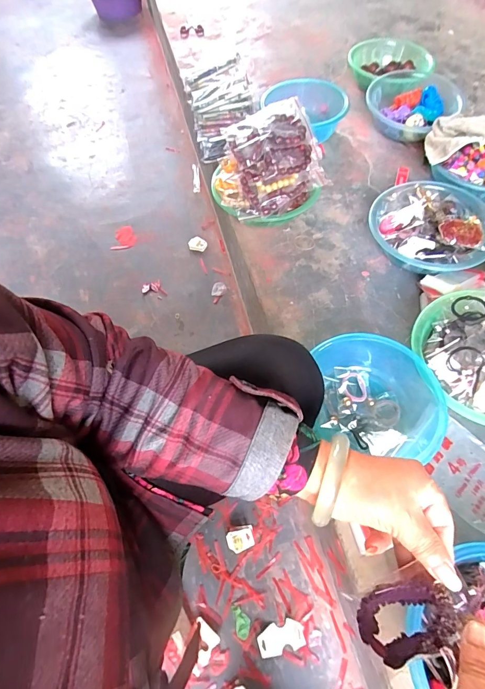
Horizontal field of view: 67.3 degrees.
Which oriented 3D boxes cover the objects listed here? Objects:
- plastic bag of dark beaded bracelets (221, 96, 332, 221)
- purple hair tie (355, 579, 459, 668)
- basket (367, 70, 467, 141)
[{"bbox_3d":[0.069,-0.374,0.745,0.187,0.205,0.104,-10,24,-5],"label":"plastic bag of dark beaded bracelets"},{"bbox_3d":[0.118,0.199,0.265,0.069,0.011,0.043,-41,51,17],"label":"purple hair tie"},{"bbox_3d":[0.439,-0.620,0.949,0.220,0.099,0.199,21,63,12],"label":"basket"}]

